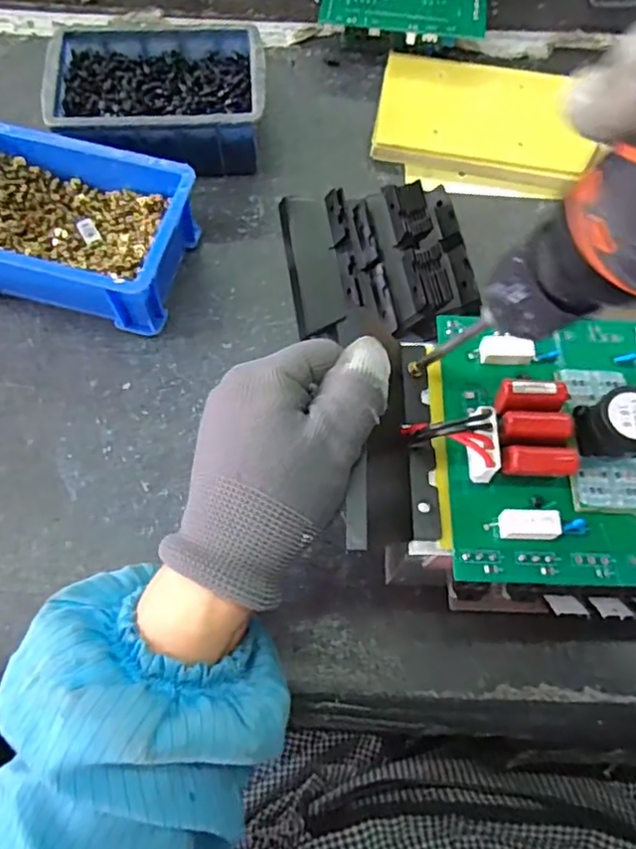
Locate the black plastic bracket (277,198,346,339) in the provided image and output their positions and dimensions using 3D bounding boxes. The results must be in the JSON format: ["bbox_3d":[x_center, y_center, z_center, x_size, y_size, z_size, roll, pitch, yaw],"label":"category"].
[{"bbox_3d":[-0.004,-0.112,0.415,0.034,0.007,0.112,-15,68,12],"label":"black plastic bracket"}]

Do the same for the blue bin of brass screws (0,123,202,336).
[{"bbox_3d":[-0.159,-0.122,0.394,0.151,0.055,0.107,15,67,5],"label":"blue bin of brass screws"}]

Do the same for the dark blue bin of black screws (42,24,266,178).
[{"bbox_3d":[-0.111,-0.233,0.447,0.146,0.056,0.111,-4,67,-3],"label":"dark blue bin of black screws"}]

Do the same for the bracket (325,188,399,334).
[{"bbox_3d":[0.028,-0.108,0.408,0.029,0.013,0.110,-9,67,-5],"label":"bracket"}]

